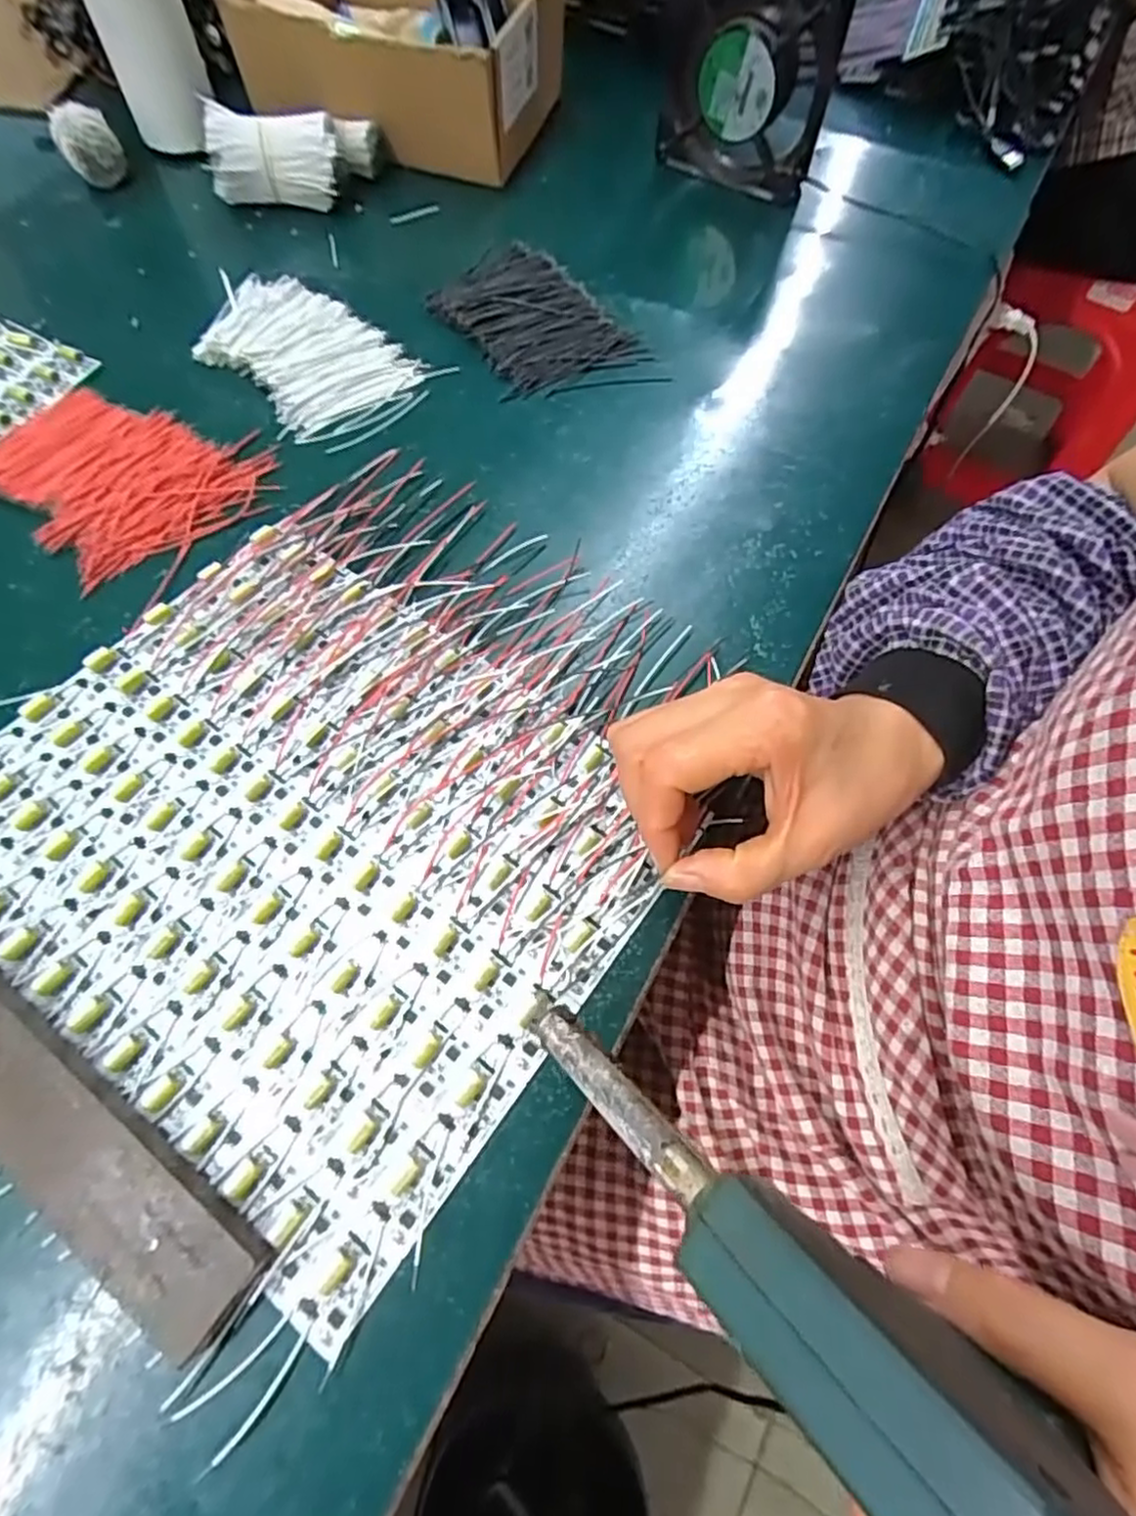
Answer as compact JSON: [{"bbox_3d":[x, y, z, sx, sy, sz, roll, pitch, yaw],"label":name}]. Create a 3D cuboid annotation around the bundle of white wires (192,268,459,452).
[{"bbox_3d":[-0.177,-0.265,0.447,0.171,0.009,0.105,33,67,14],"label":"bundle of white wires"}]

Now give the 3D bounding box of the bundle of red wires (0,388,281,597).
[{"bbox_3d":[-0.258,-0.171,0.395,0.150,0.008,0.125,40,69,17],"label":"bundle of red wires"}]

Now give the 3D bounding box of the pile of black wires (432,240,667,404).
[{"bbox_3d":[-0.021,-0.297,0.465,0.100,0.016,0.158,-28,67,-14],"label":"pile of black wires"}]

